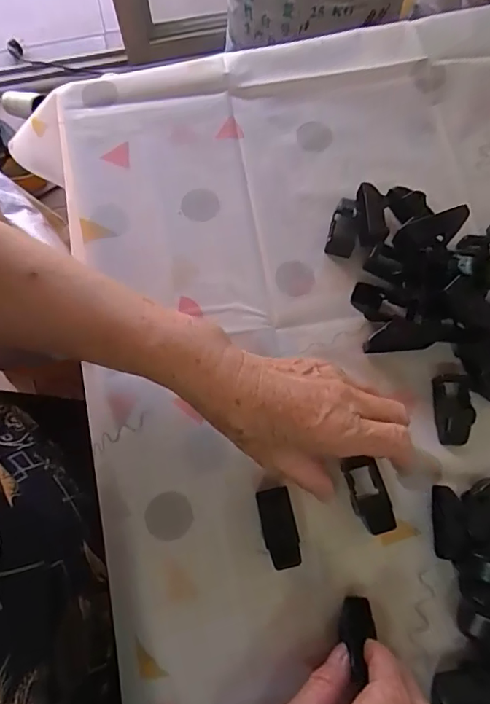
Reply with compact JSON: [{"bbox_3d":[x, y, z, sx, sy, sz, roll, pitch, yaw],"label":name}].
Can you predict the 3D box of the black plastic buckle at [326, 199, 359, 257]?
[{"bbox_3d":[0.083,-0.104,0.389,0.024,0.008,0.050,12,88,3],"label":"black plastic buckle"}]

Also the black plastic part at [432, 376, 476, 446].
[{"bbox_3d":[0.154,0.042,0.344,0.023,0.012,0.050,-3,74,-1],"label":"black plastic part"}]

